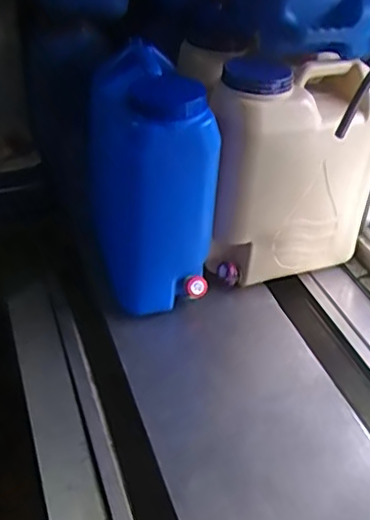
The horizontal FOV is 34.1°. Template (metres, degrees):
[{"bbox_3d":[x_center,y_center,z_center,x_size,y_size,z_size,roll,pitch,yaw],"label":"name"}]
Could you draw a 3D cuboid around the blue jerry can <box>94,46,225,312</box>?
[{"bbox_3d":[-0.071,-0.150,1.147,0.198,0.414,0.288,-6,39,-11],"label":"blue jerry can"}]

